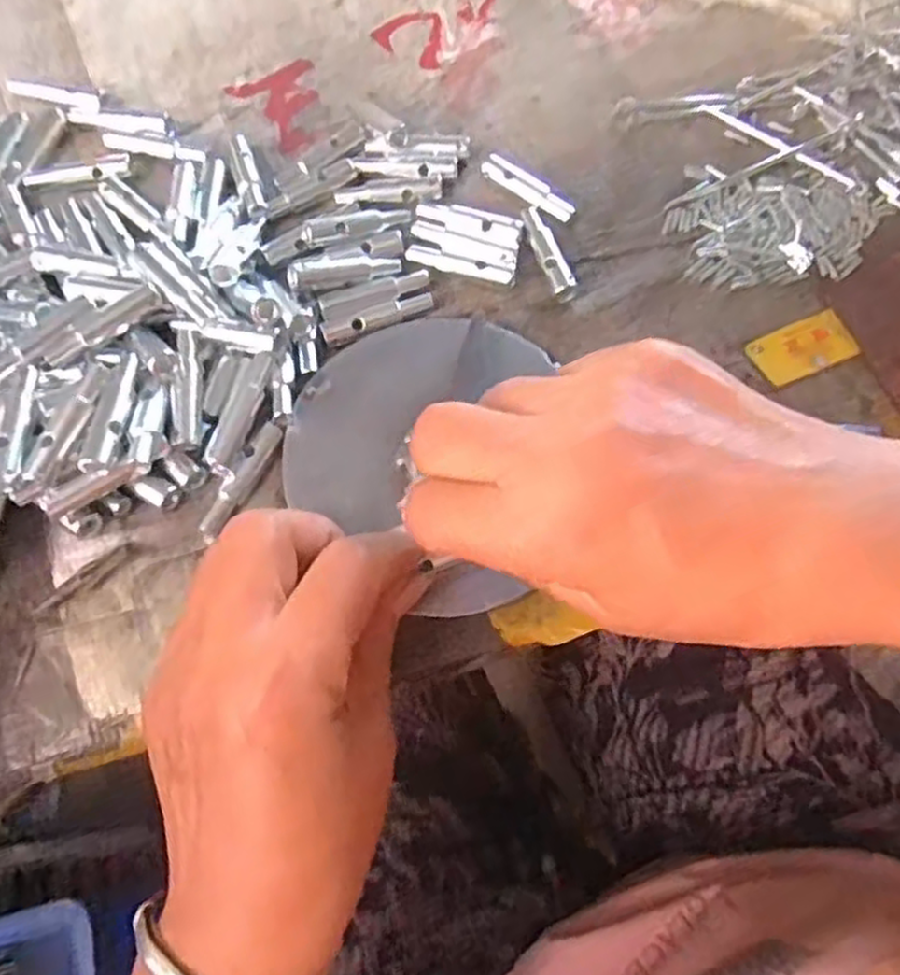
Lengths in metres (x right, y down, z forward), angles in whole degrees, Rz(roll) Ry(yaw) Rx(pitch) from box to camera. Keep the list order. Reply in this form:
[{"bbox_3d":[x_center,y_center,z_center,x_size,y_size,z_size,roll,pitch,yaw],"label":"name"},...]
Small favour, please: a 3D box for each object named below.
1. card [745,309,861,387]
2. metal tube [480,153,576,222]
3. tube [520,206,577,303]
[{"bbox_3d":[0.155,-0.062,0.329,0.045,0.004,0.025,-22,72,-7],"label":"card"},{"bbox_3d":[0.037,-0.142,0.356,0.051,0.009,0.010,38,75,13],"label":"metal tube"},{"bbox_3d":[0.044,-0.109,0.341,0.011,0.009,0.052,-17,71,-5],"label":"tube"}]

